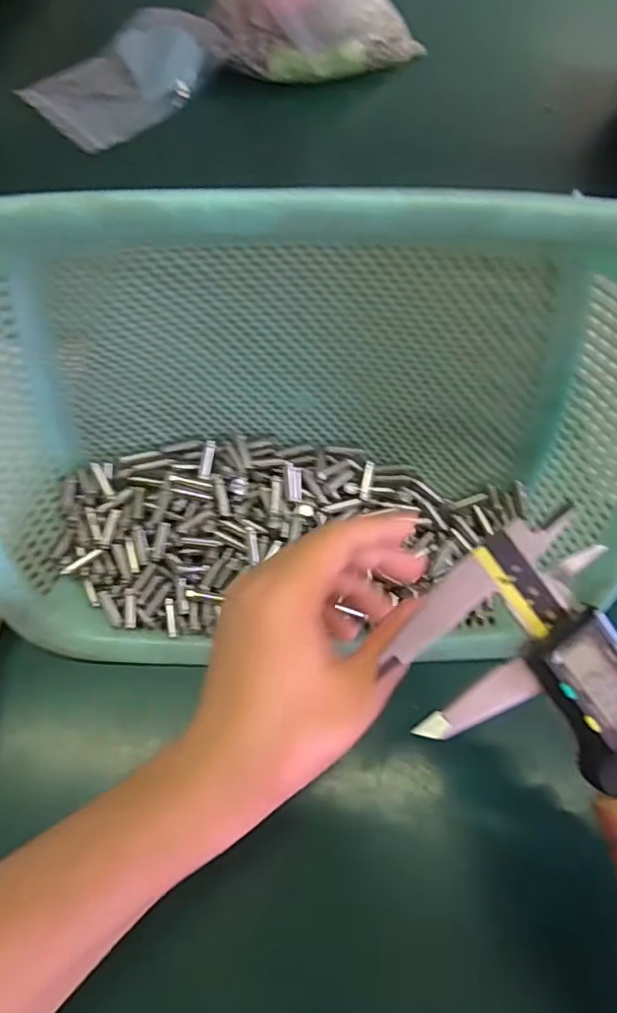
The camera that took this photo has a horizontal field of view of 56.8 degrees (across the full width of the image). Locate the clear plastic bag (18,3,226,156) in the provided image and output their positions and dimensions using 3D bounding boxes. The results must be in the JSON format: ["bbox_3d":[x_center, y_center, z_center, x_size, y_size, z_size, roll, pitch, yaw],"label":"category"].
[{"bbox_3d":[-0.170,-0.408,0.540,0.170,0.022,0.119,-42,77,-3],"label":"clear plastic bag"}]

